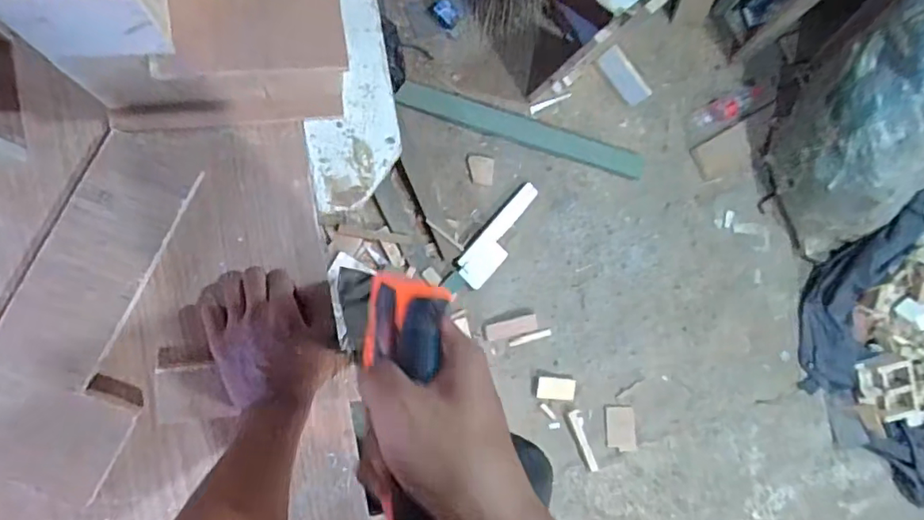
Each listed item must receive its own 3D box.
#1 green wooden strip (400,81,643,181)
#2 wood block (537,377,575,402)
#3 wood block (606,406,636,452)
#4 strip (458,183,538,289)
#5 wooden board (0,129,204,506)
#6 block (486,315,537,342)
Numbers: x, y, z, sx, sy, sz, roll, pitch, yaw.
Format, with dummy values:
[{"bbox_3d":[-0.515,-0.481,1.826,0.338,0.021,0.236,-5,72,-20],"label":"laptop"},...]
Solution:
[{"bbox_3d":[0.162,-0.317,1.349,0.636,0.019,0.061,16,87,-8],"label":"green wooden strip"},{"bbox_3d":[0.232,0.316,1.353,0.096,0.014,0.054,7,88,-9],"label":"wood block"},{"bbox_3d":[0.400,0.426,1.386,0.076,0.008,0.110,-2,89,-9],"label":"wood block"},{"bbox_3d":[0.096,-0.056,1.326,0.081,0.025,0.275,42,83,-6],"label":"strip"},{"bbox_3d":[-0.305,0.046,0.455,0.119,0.018,0.292,24,81,-12],"label":"wooden board"},{"bbox_3d":[0.122,0.164,1.341,0.129,0.019,0.041,-12,91,-9],"label":"block"}]

